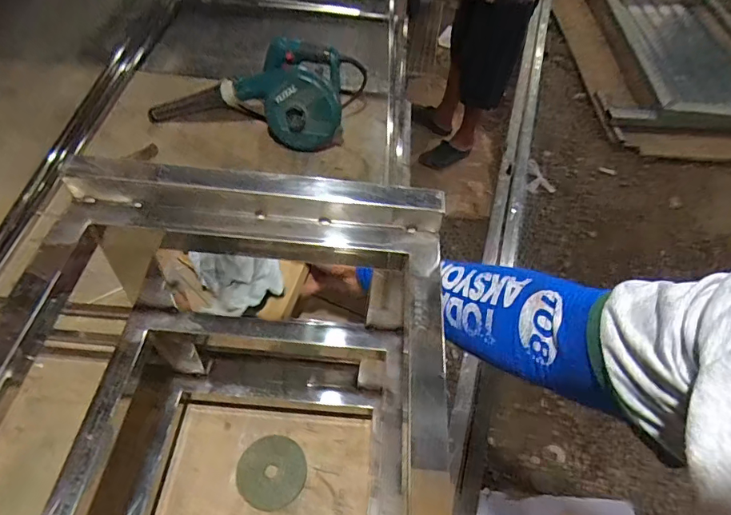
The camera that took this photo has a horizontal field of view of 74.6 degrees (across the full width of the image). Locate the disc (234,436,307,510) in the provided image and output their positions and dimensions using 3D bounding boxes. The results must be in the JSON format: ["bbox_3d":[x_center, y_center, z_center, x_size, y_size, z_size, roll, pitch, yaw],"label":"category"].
[{"bbox_3d":[-0.120,0.275,0.617,0.085,0.004,0.085,2,56,-4],"label":"disc"}]

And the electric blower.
[{"bbox_3d":[-0.222,-0.325,0.933,0.362,0.152,0.132,9,51,4],"label":"electric blower"}]

